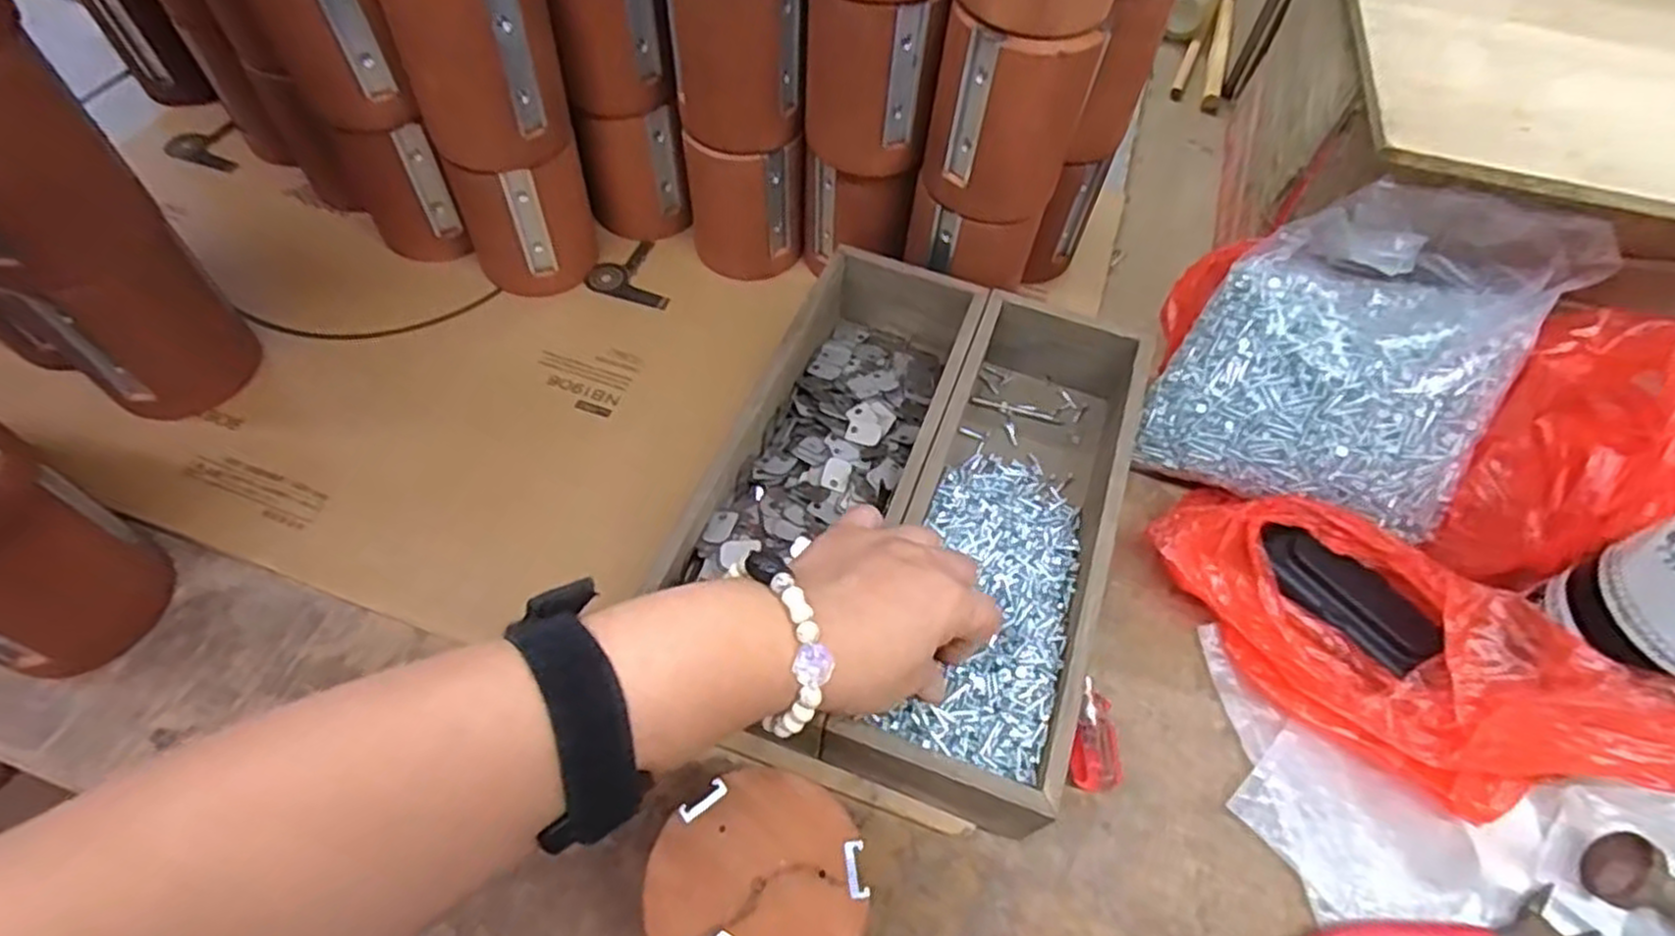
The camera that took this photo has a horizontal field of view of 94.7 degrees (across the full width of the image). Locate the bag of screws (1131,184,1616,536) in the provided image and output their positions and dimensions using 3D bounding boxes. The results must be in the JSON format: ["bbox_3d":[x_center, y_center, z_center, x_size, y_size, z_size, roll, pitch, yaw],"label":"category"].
[{"bbox_3d":[0.287,-0.064,0.431,0.169,0.062,0.194,27,99,22],"label":"bag of screws"}]

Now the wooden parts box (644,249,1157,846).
[{"bbox_3d":[0.042,0.018,0.414,0.205,0.059,0.287,15,58,5],"label":"wooden parts box"}]

